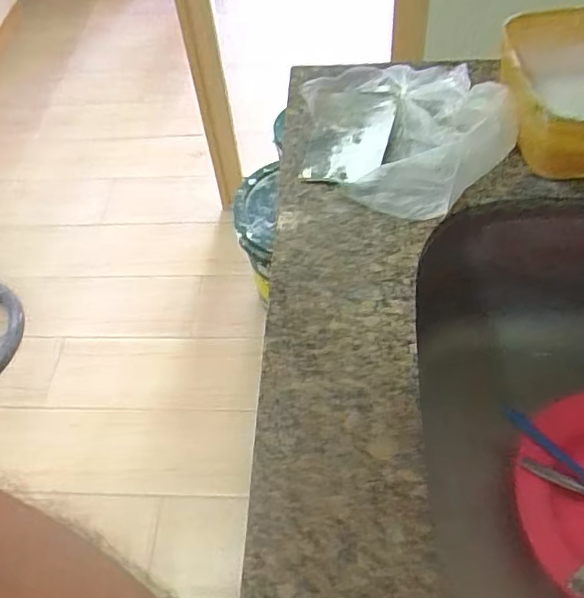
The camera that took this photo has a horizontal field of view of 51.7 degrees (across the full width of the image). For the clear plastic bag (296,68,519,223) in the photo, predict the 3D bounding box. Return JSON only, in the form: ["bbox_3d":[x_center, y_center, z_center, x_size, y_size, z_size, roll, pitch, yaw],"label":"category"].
[{"bbox_3d":[0.099,-0.161,0.538,0.179,0.050,0.194,2,53,7],"label":"clear plastic bag"}]

